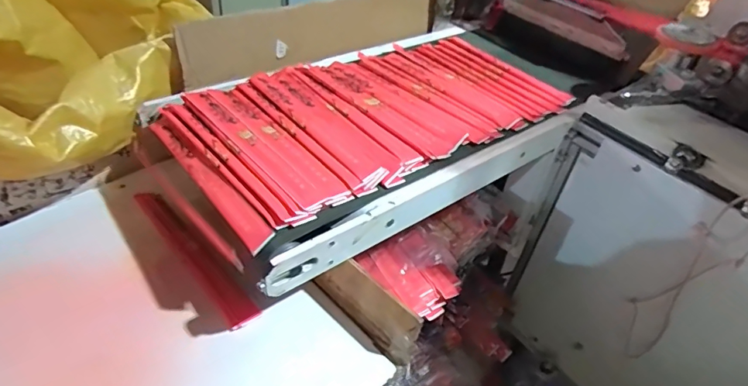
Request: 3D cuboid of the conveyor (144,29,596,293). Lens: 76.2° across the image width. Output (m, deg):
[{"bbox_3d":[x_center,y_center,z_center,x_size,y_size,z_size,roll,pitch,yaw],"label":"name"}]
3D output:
[{"bbox_3d":[0.036,-0.135,0.734,0.655,0.073,0.372,-24,49,-31],"label":"conveyor"}]

